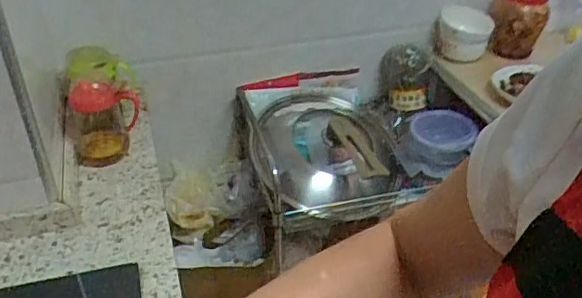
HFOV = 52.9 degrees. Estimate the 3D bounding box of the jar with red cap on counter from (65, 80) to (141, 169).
[{"bbox_3d":[-0.322,-0.053,1.014,0.116,0.152,0.091,-7,35,-10],"label":"jar with red cap on counter"}]

